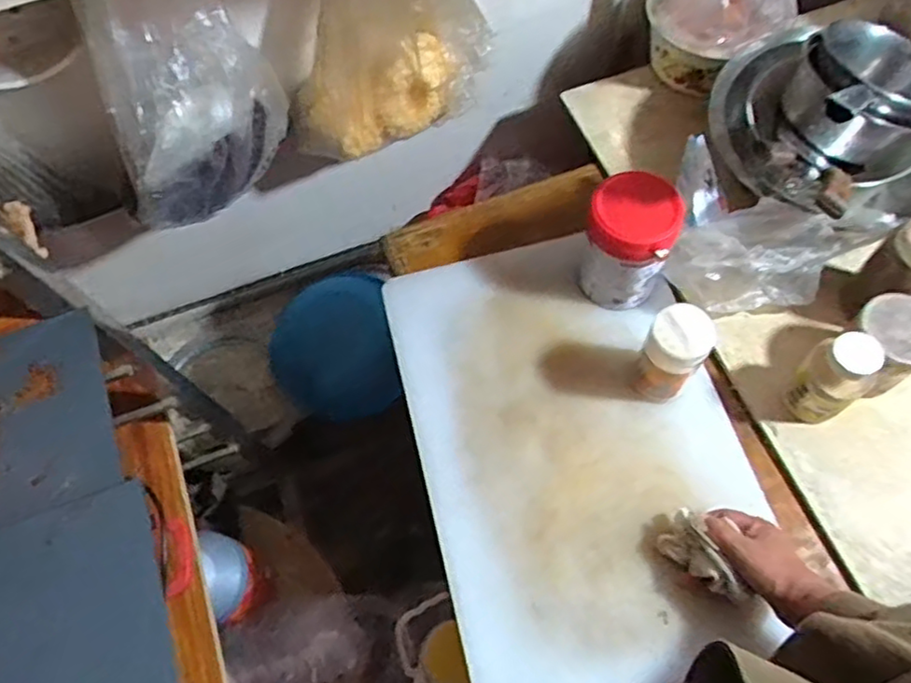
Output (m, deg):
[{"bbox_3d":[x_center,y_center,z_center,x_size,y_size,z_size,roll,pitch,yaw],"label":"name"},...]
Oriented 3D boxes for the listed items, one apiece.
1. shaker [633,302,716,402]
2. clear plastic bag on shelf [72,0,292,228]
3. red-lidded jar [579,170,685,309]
[{"bbox_3d":[0.237,0.012,0.743,0.062,0.136,0.065,-1,68,2],"label":"shaker"},{"bbox_3d":[-0.294,-0.256,0.766,0.217,0.291,0.083,-36,71,-12],"label":"clear plastic bag on shelf"},{"bbox_3d":[0.200,-0.111,0.802,0.099,0.173,0.092,-1,68,2],"label":"red-lidded jar"}]

